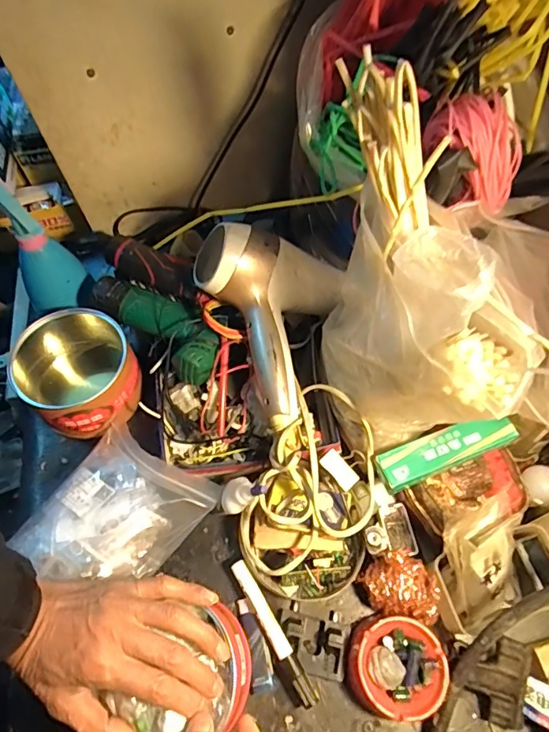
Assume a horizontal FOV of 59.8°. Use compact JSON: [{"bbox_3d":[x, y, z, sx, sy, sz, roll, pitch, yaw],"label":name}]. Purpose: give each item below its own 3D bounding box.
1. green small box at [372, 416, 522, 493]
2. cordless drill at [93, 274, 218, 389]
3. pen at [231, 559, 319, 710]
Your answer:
[{"bbox_3d":[0.171,0.086,0.483,0.141,0.028,0.037,-21,63,-9],"label":"green small box"},{"bbox_3d":[-0.131,-0.047,0.562,0.178,0.051,0.068,36,68,19],"label":"cordless drill"},{"bbox_3d":[-0.002,0.251,0.454,0.015,0.017,0.135,-30,65,-13],"label":"pen"}]

